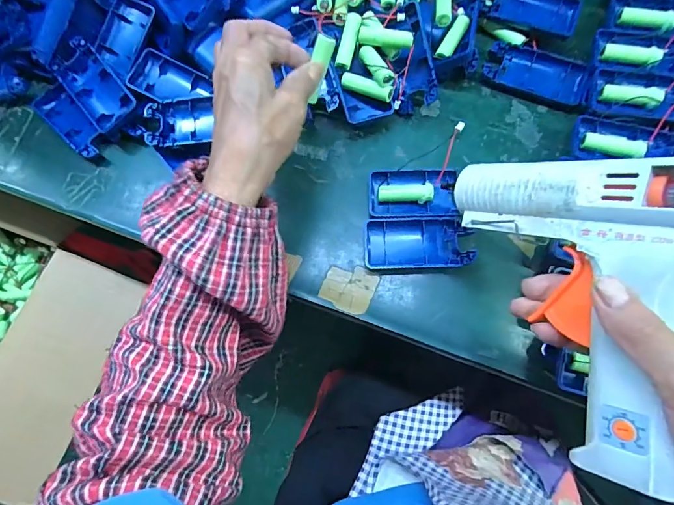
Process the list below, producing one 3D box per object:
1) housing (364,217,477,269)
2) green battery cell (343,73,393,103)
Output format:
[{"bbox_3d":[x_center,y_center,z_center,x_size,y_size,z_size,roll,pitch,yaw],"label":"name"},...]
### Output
[{"bbox_3d":[0.069,-0.009,0.344,0.089,0.012,0.046,-1,75,2],"label":"housing"},{"bbox_3d":[0.027,-0.148,0.356,0.048,0.012,0.012,25,77,8],"label":"green battery cell"}]

